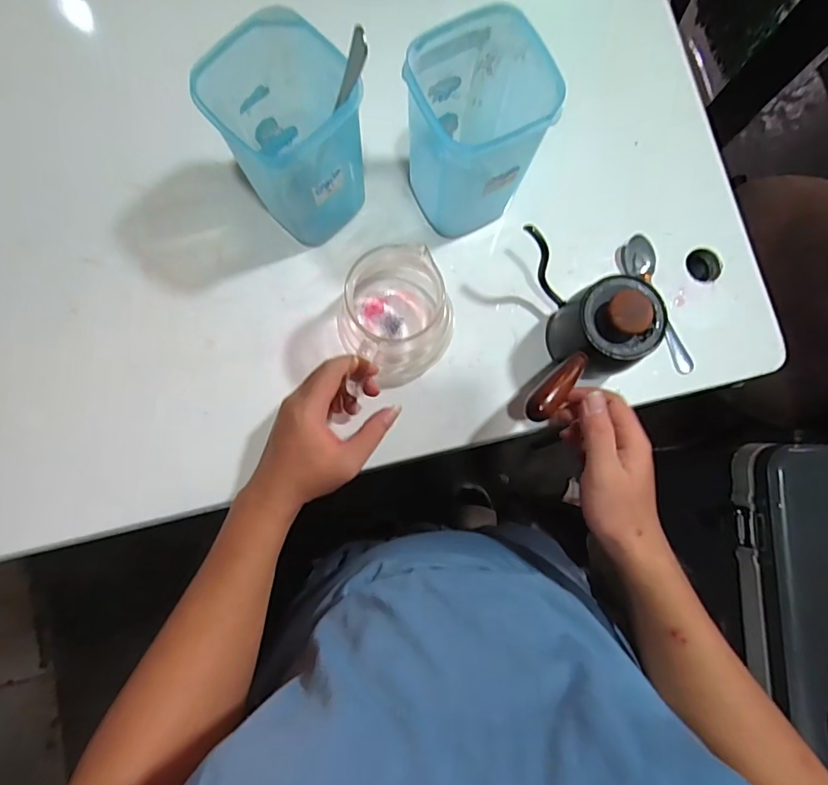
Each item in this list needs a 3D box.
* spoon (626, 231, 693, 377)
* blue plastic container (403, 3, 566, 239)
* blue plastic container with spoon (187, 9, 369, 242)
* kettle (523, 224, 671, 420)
[{"bbox_3d":[0.235,-0.084,0.465,0.028,0.016,0.137,-17,83,-4],"label":"spoon"},{"bbox_3d":[0.047,-0.209,0.410,0.092,0.151,0.092,-26,84,-5],"label":"blue plastic container"},{"bbox_3d":[-0.094,-0.204,0.402,0.094,0.151,0.092,41,83,4],"label":"blue plastic container with spoon"},{"bbox_3d":[0.148,-0.053,0.417,0.102,0.092,0.157,7,82,-1],"label":"kettle"}]

